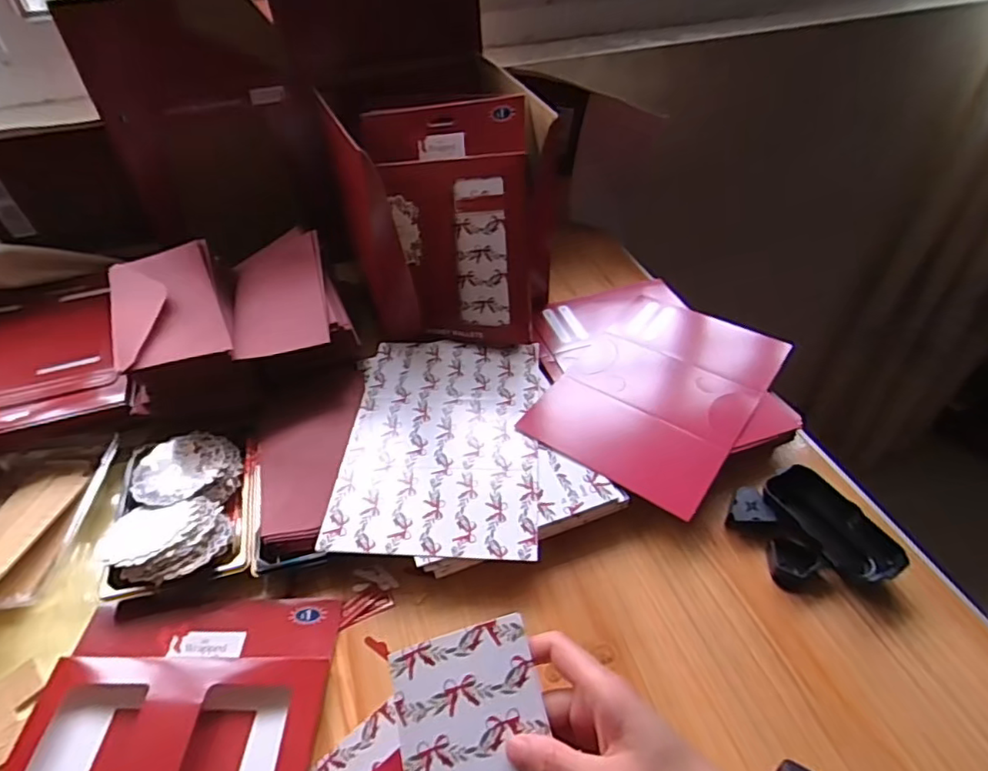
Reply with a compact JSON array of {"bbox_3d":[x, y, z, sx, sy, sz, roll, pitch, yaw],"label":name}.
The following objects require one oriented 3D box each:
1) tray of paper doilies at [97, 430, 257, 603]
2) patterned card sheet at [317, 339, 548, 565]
[{"bbox_3d":[-0.269,0.105,0.522,0.120,0.037,0.152,-12,44,-10],"label":"tray of paper doilies"},{"bbox_3d":[-0.045,0.044,0.560,0.176,0.004,0.253,2,44,4],"label":"patterned card sheet"}]

